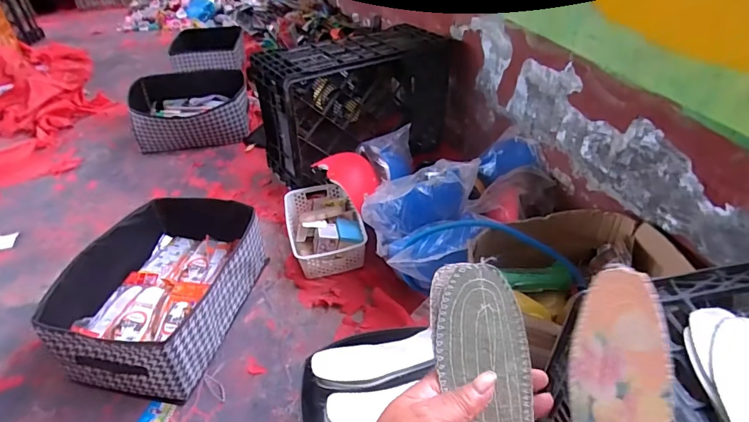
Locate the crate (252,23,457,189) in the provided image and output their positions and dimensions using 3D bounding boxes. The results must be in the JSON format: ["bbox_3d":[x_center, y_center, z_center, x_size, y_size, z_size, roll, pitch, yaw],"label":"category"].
[{"bbox_3d":[-0.035,-0.360,1.433,0.647,0.374,0.294,-30,47,-29],"label":"crate"}]

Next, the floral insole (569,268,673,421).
[{"bbox_3d":[0.153,0.146,0.280,0.011,0.065,0.213,20,73,-28],"label":"floral insole"}]

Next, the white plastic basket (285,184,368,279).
[{"bbox_3d":[-0.141,0.037,1.215,0.196,0.084,0.305,-12,41,-11],"label":"white plastic basket"}]

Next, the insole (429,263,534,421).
[{"bbox_3d":[0.083,0.148,0.312,0.067,0.011,0.220,-3,69,-1],"label":"insole"}]

